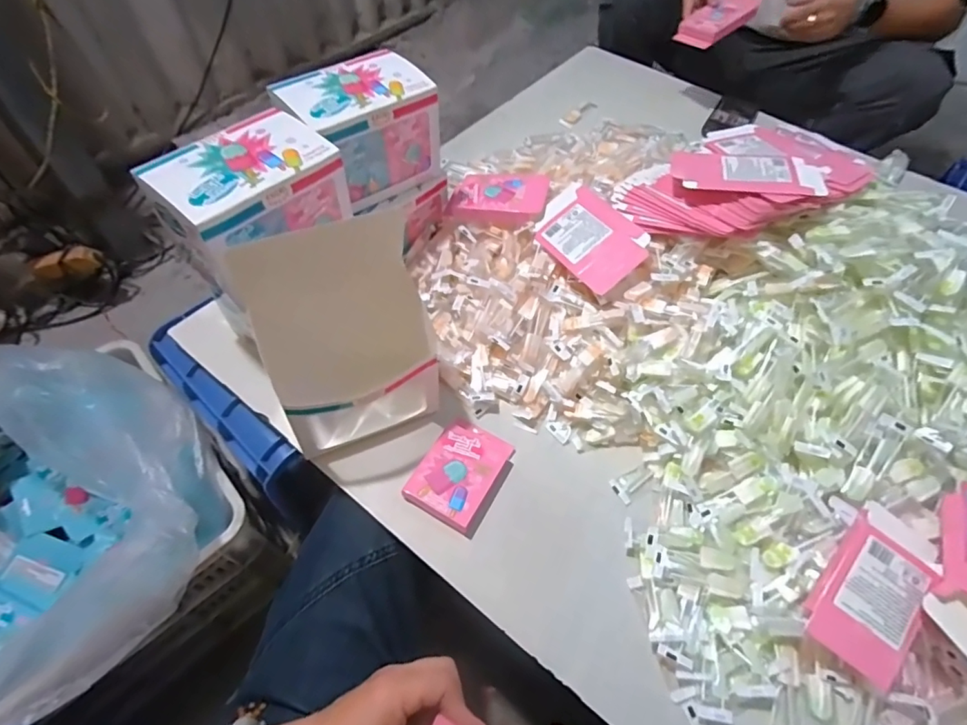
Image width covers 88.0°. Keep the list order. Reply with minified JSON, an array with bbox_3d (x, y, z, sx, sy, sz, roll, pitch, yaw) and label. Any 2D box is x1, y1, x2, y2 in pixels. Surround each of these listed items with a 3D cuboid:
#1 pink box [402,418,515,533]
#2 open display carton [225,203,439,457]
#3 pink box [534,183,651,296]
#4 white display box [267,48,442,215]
[{"bbox_3d":[-0.027,0.127,0.578,0.082,0.026,0.118,26,58,14],"label":"pink box"},{"bbox_3d":[-0.134,-0.008,0.518,0.153,0.252,0.091,-15,58,-13],"label":"open display carton"},{"bbox_3d":[0.139,-0.168,0.660,0.102,0.010,0.168,-41,54,3],"label":"pink box"},{"bbox_3d":[-0.150,-0.291,0.636,0.118,0.118,0.173,37,61,20],"label":"white display box"}]

